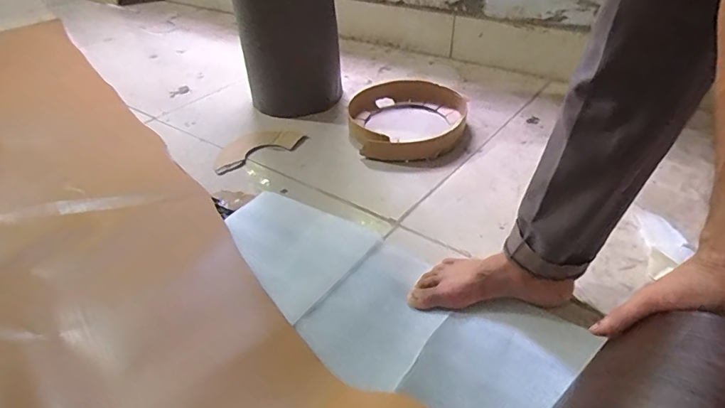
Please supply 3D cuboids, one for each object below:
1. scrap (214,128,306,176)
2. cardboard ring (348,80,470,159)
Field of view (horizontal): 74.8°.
[{"bbox_3d":[-0.250,-0.137,1.118,0.223,0.011,0.136,-20,44,-25],"label":"scrap"},{"bbox_3d":[0.118,-0.208,1.134,0.280,0.074,0.299,-2,36,2],"label":"cardboard ring"}]

